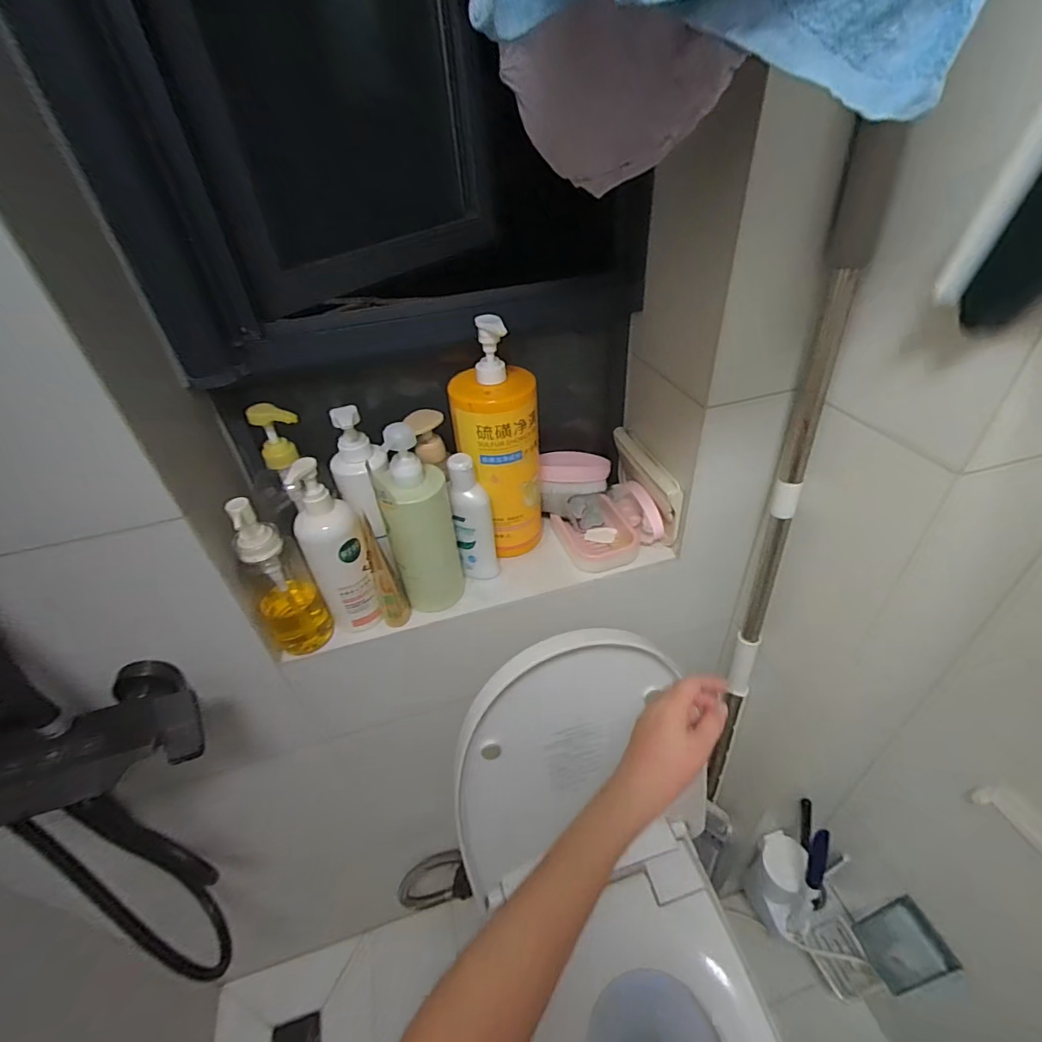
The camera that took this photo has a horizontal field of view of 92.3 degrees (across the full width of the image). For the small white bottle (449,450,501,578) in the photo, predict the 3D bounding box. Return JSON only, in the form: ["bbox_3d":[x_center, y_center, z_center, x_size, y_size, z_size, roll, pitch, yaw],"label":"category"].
[{"bbox_3d":[-0.059,0.001,0.641,0.049,0.178,0.039,-5,39,0],"label":"small white bottle"}]

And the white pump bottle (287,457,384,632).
[{"bbox_3d":[-0.208,0.036,0.570,0.067,0.221,0.057,-24,43,-22],"label":"white pump bottle"}]

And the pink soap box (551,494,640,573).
[{"bbox_3d":[0.107,0.021,0.714,0.099,0.033,0.109,-17,41,-14],"label":"pink soap box"}]

